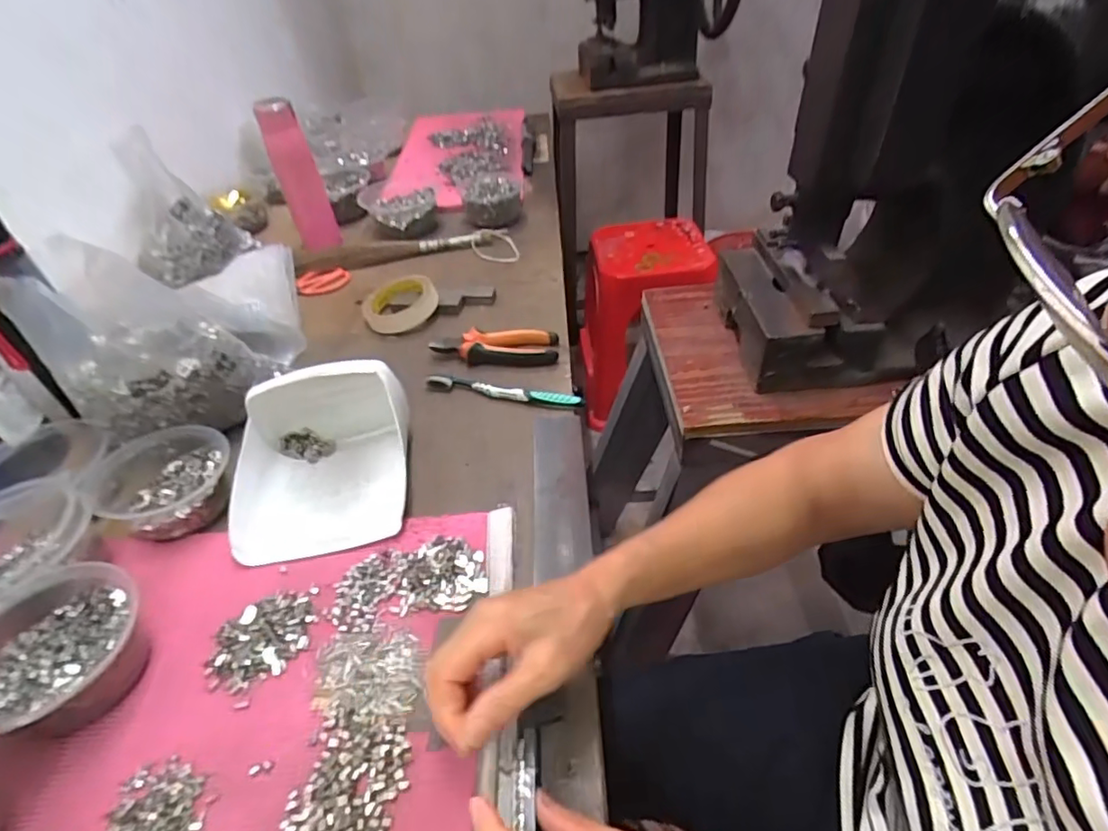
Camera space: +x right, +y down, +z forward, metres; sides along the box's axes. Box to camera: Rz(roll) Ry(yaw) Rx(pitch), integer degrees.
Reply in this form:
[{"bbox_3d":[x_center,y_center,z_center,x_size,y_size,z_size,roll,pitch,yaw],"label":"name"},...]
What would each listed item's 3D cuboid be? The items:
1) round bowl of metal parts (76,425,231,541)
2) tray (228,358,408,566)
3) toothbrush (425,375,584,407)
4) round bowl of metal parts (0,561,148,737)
[{"bbox_3d":[-0.355,0.059,0.517,0.111,0.051,0.105,-3,43,3],"label":"round bowl of metal parts"},{"bbox_3d":[-0.217,0.030,0.517,0.159,0.077,0.178,-9,43,-4],"label":"tray"},{"bbox_3d":[-0.057,-0.028,0.624,0.182,0.015,0.018,9,45,15],"label":"toothbrush"},{"bbox_3d":[-0.354,0.165,0.396,0.117,0.061,0.105,4,44,10],"label":"round bowl of metal parts"}]

